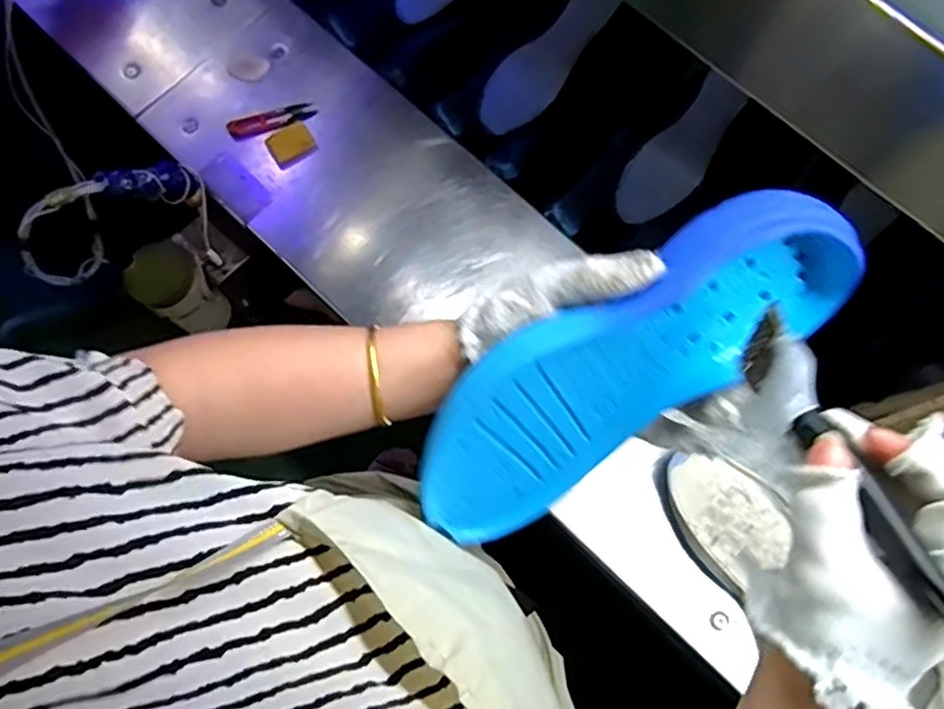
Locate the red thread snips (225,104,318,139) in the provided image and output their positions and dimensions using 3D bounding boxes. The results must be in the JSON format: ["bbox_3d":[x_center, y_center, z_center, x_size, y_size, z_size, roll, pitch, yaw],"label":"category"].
[{"bbox_3d":[-0.232,-0.272,0.778,0.102,0.005,0.028,-17,76,-5],"label":"red thread snips"}]

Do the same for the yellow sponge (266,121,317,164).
[{"bbox_3d":[-0.208,-0.243,0.768,0.050,0.008,0.035,-35,79,-9],"label":"yellow sponge"}]

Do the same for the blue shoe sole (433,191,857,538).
[{"bbox_3d":[0.076,0.008,0.371,0.255,0.050,0.092,-38,117,10],"label":"blue shoe sole"}]

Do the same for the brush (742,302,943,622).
[{"bbox_3d":[0.158,0.053,0.287,0.034,0.011,0.158,-35,54,25],"label":"brush"}]

